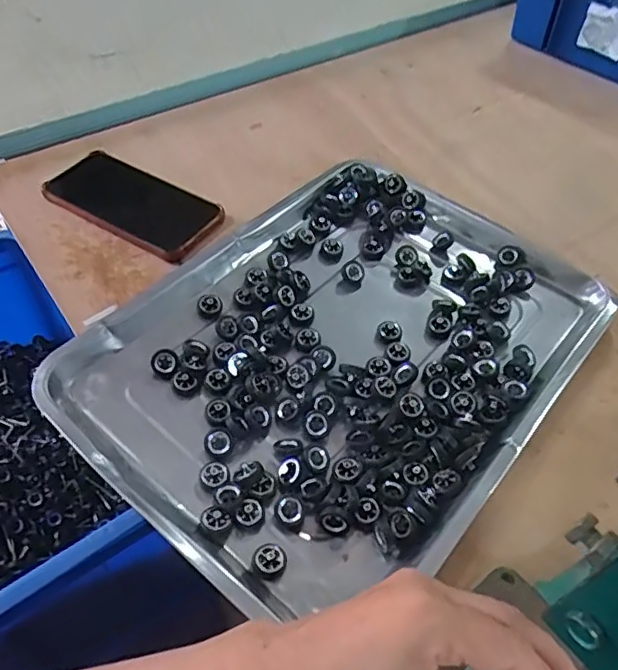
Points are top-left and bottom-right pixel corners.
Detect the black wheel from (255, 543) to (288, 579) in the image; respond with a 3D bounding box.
[{"bbox_3d":[-0.022,0.133,0.350,0.019,0.013,0.021,0,50,-2],"label":"black wheel"}]

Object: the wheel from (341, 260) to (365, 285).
[{"bbox_3d":[0.038,-0.054,0.508,0.019,0.006,0.024,-4,50,-6],"label":"wheel"}]

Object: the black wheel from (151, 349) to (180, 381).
[{"bbox_3d":[-0.104,0.021,0.432,0.020,0.012,0.021,-27,100,-16],"label":"black wheel"}]

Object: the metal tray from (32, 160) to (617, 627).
[{"bbox_3d":[0.030,0.004,0.446,0.279,0.022,0.377,34,56,24],"label":"metal tray"}]

